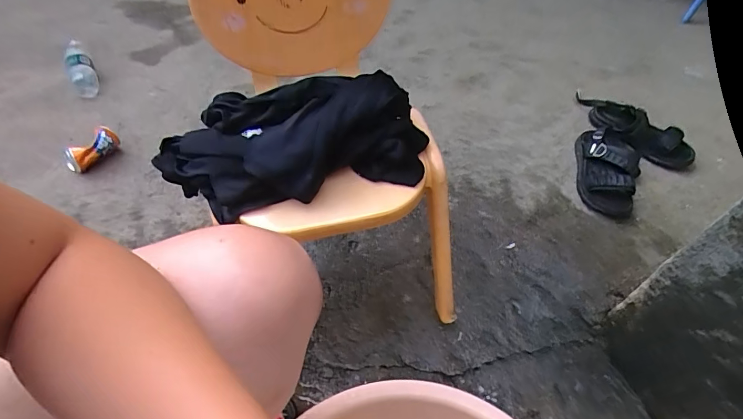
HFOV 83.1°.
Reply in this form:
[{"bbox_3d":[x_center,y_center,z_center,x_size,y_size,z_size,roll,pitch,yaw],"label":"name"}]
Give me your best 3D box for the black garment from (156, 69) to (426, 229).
[{"bbox_3d":[-0.105,-0.086,0.546,0.327,0.102,0.146,-10,45,1],"label":"black garment"}]

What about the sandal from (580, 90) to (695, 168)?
[{"bbox_3d":[0.544,-0.169,0.888,0.099,0.060,0.255,-32,61,-31],"label":"sandal"}]

